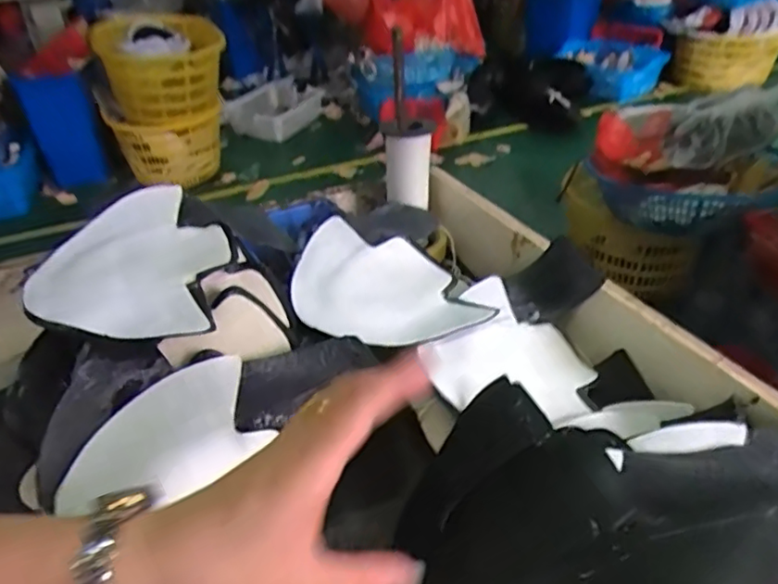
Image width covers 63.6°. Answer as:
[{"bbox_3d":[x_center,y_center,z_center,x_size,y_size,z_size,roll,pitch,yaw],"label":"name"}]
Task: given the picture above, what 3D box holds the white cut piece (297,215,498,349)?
[{"bbox_3d":[0.001,-0.005,0.521,0.158,0.020,0.115,20,50,7],"label":"white cut piece"}]

